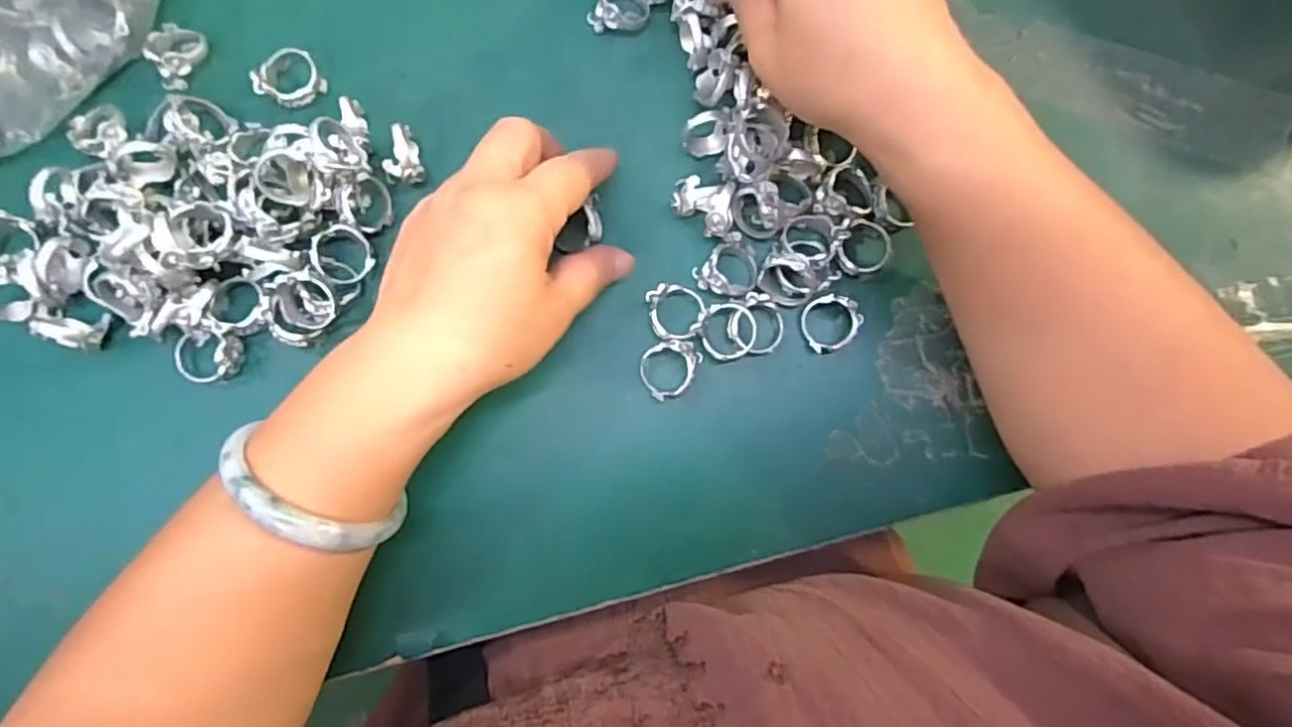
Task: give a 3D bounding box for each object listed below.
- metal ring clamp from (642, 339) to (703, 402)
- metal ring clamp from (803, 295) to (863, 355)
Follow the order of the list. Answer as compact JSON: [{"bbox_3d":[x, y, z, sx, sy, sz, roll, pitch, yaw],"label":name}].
[{"bbox_3d":[0.010,0.003,0.299,0.025,0.014,0.028,25,84,0],"label":"metal ring clamp"},{"bbox_3d":[0.087,-0.019,0.304,0.028,0.015,0.028,0,85,-2],"label":"metal ring clamp"}]

